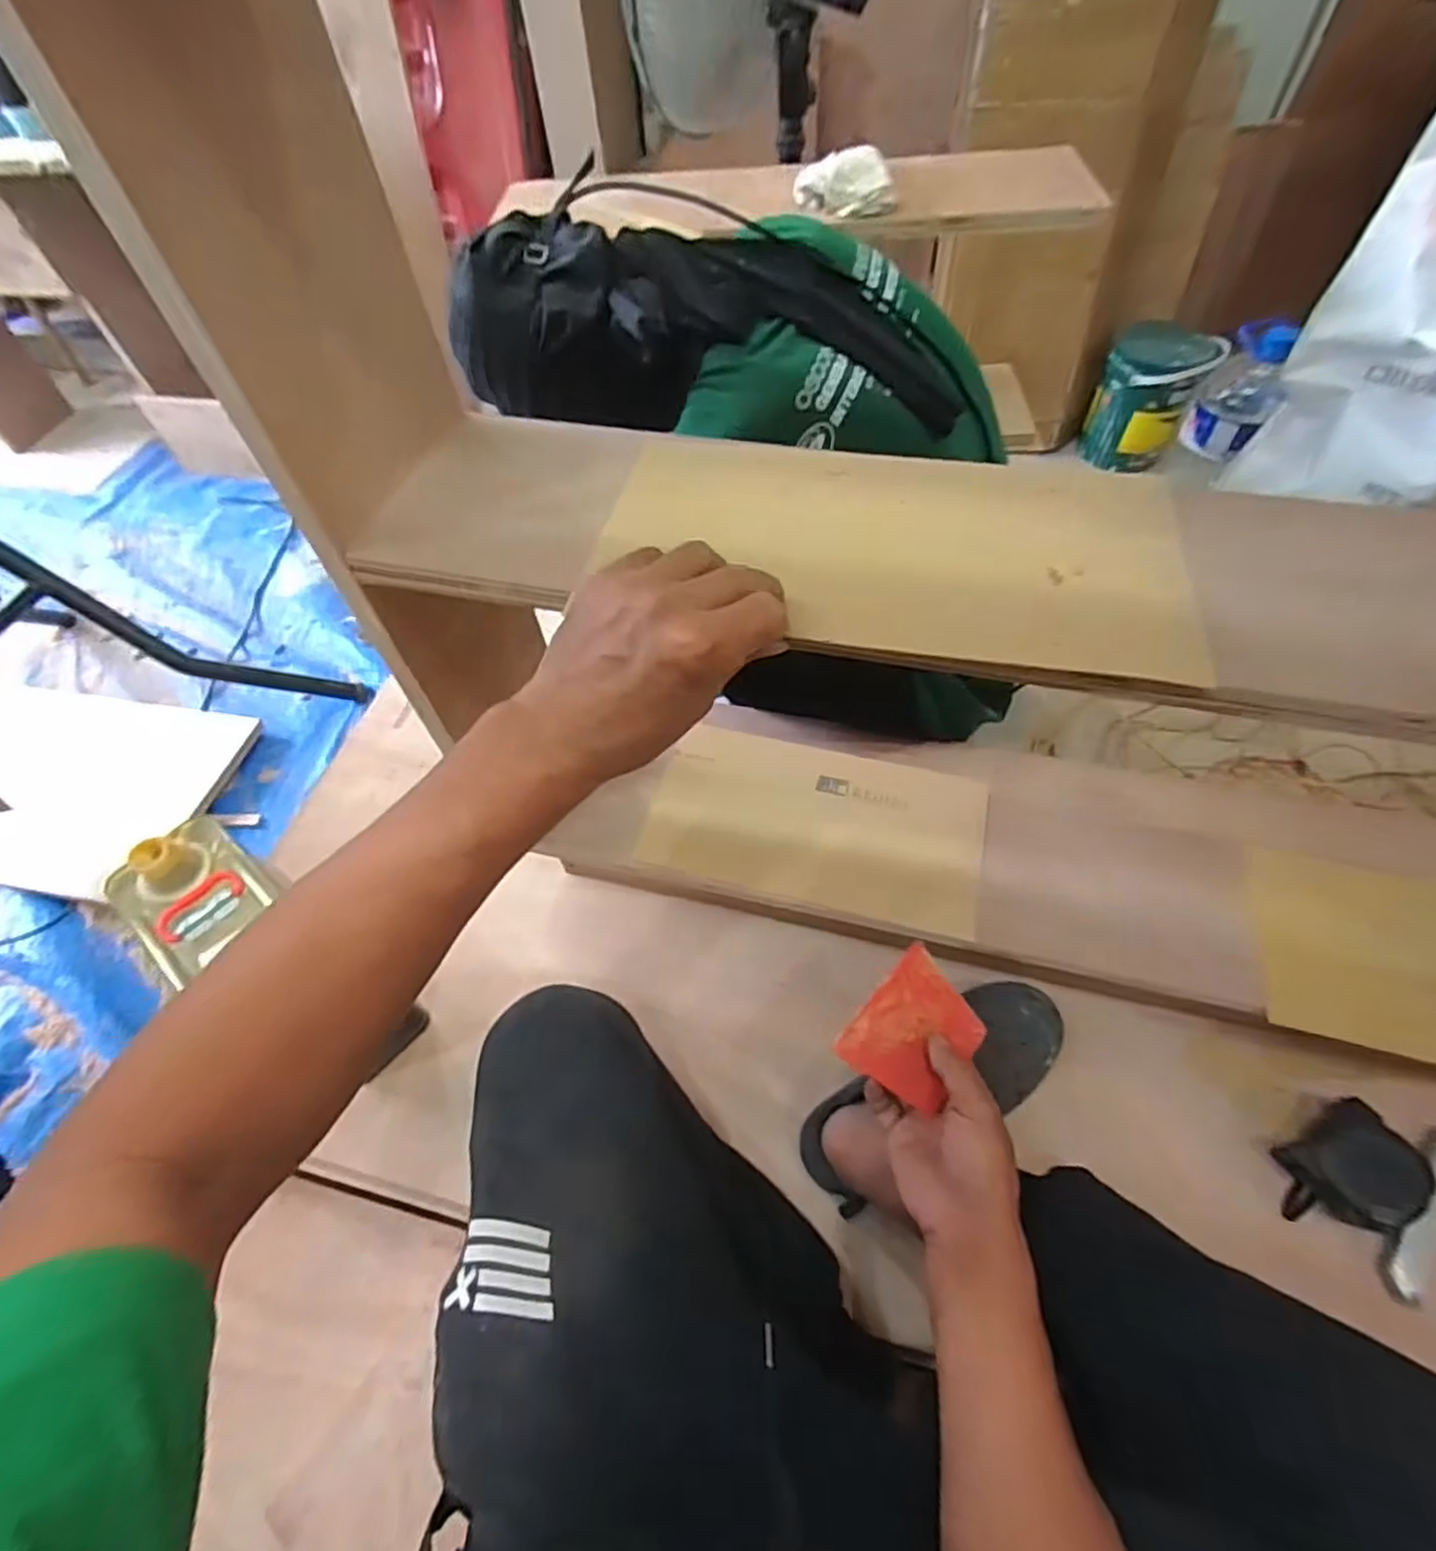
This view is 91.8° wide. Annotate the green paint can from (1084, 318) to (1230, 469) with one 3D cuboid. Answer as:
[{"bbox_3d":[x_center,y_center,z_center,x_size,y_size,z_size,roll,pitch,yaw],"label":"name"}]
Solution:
[{"bbox_3d":[0.868,-0.750,1.431,0.177,0.266,0.180,-2,56,3],"label":"green paint can"}]

